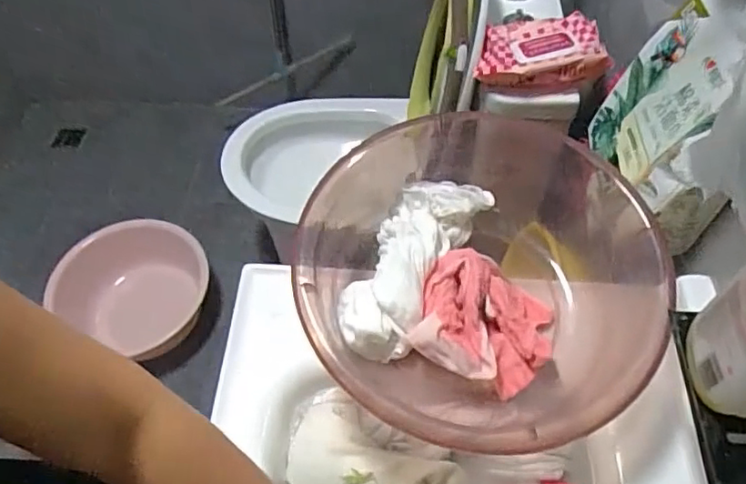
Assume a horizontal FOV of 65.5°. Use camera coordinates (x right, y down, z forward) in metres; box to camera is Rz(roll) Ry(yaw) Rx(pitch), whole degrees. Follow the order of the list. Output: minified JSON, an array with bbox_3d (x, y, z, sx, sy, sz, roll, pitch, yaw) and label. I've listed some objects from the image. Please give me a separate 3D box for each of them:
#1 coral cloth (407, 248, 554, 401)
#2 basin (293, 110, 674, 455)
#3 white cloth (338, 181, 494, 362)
[{"bbox_3d":[0.113,0.081,0.586,0.132,0.065,0.128,20,60,12],"label":"coral cloth"},{"bbox_3d":[0.122,0.053,0.596,0.295,0.140,0.355,35,64,20],"label":"basin"},{"bbox_3d":[0.041,0.014,0.615,0.087,0.055,0.231,26,61,16],"label":"white cloth"}]

